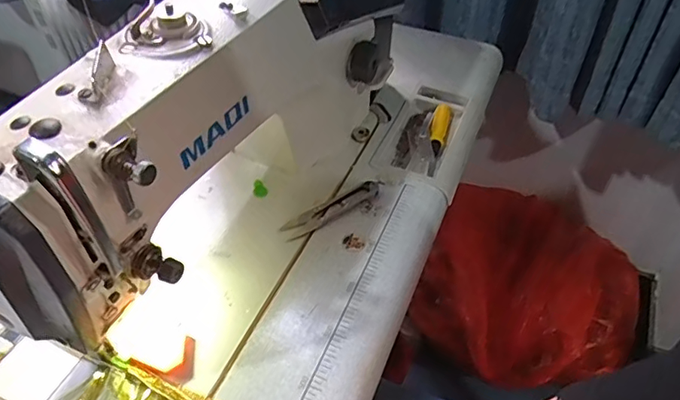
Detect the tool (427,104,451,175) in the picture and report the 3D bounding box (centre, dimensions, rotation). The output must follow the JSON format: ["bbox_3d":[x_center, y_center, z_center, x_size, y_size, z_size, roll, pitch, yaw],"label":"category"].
[{"bbox_3d":[0.120,-0.077,0.636,0.022,0.016,0.127,14,50,10],"label":"tool"}]

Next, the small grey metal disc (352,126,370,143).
[{"bbox_3d":[0.026,-0.081,0.633,0.020,0.007,0.022,1,49,-1],"label":"small grey metal disc"}]

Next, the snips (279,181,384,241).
[{"bbox_3d":[-0.005,0.009,0.550,0.120,0.006,0.026,-27,55,-23],"label":"snips"}]

